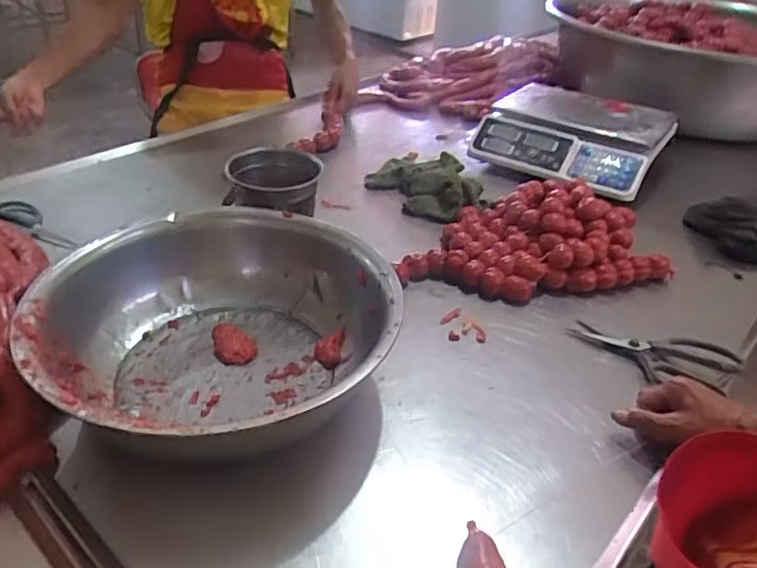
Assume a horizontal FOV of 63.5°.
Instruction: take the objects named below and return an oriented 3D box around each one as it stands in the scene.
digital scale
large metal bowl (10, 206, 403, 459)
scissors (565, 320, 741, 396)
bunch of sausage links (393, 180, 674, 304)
[{"bbox_3d":[0.389,-0.300,1.210,0.323,0.087,0.294,25,41,26],"label":"digital scale"},{"bbox_3d":[-0.172,0.056,0.677,0.365,0.123,0.365,3,36,-2],"label":"large metal bowl"},{"bbox_3d":[0.343,0.090,0.771,0.193,0.034,0.086,13,37,11],"label":"scissors"},{"bbox_3d":[0.218,-0.074,0.939,0.415,0.084,0.243,-8,38,-17],"label":"bunch of sausage links"}]

